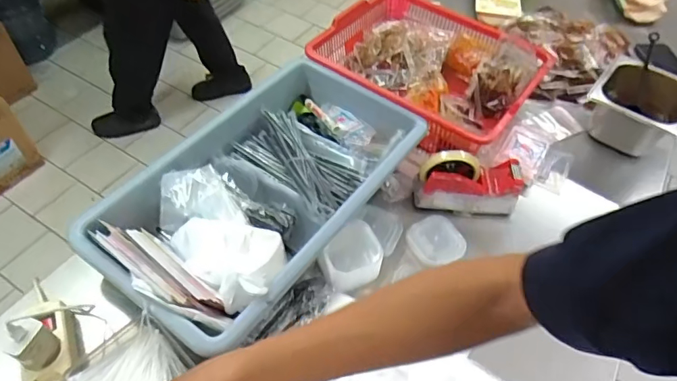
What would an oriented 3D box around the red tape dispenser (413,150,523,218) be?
[{"bbox_3d":[0.210,-0.017,0.768,0.161,0.095,0.060,2,51,-3],"label":"red tape dispenser"}]

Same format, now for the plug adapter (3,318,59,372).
[{"bbox_3d":[-0.351,0.177,0.554,0.031,0.071,0.040,17,52,9],"label":"plug adapter"}]

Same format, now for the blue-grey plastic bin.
[{"bbox_3d":[-0.115,-0.016,0.741,0.303,0.100,0.511,30,56,19],"label":"blue-grey plastic bin"}]

